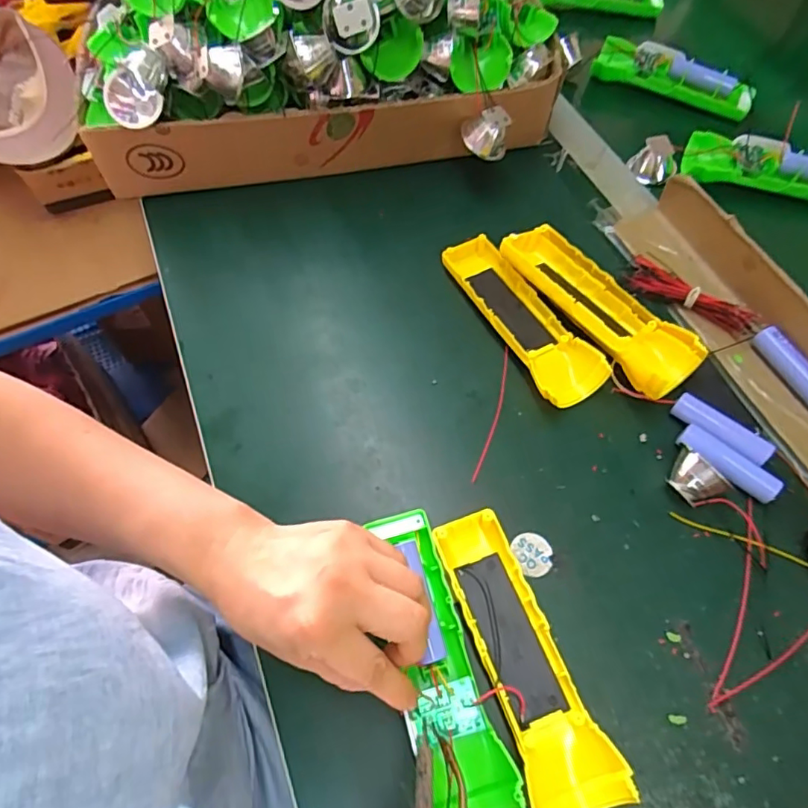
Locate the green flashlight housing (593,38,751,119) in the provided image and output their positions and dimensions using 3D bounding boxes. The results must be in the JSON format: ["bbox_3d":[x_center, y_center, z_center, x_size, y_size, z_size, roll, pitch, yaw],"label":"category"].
[{"bbox_3d":[0.277,-0.338,0.547,0.158,0.030,0.048,27,66,15],"label":"green flashlight housing"}]

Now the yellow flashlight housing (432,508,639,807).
[{"bbox_3d":[0.067,0.142,0.305,0.048,0.025,0.162,-17,63,-8],"label":"yellow flashlight housing"}]

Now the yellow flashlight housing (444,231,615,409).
[{"bbox_3d":[0.087,-0.068,0.414,0.049,0.024,0.162,-26,64,-12],"label":"yellow flashlight housing"}]

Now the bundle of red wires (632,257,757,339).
[{"bbox_3d":[0.223,-0.082,0.415,0.100,0.024,0.017,36,68,18],"label":"bundle of red wires"}]

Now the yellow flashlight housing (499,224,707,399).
[{"bbox_3d":[0.142,-0.070,0.406,0.060,0.040,0.165,-34,66,-15],"label":"yellow flashlight housing"}]

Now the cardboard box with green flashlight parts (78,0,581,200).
[{"bbox_3d":[-0.070,-0.324,0.462,0.405,0.191,0.220,-3,62,0],"label":"cardboard box with green flashlight parts"}]

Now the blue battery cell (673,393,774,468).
[{"bbox_3d":[0.217,0.019,0.367,0.066,0.014,0.020,37,69,19],"label":"blue battery cell"}]

